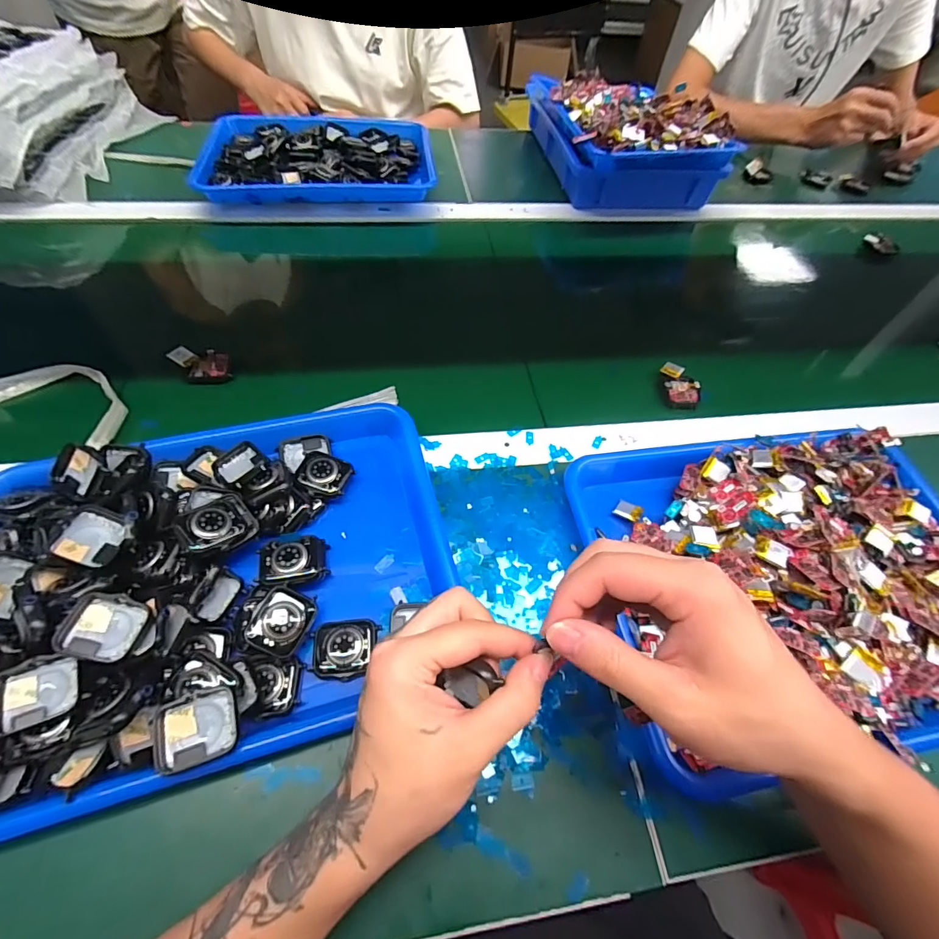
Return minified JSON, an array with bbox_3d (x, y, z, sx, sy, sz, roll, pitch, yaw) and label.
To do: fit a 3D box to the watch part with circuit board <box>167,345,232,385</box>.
[{"bbox_3d":[-0.272,-0.107,0.453,0.050,0.024,0.034,-9,58,-10],"label":"watch part with circuit board"}]

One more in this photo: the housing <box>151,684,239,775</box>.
[{"bbox_3d":[-0.157,0.149,0.258,0.044,0.010,0.037,-15,60,-14],"label":"housing"}]

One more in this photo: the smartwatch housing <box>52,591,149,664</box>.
[{"bbox_3d":[-0.226,0.097,0.276,0.040,0.012,0.038,14,57,4],"label":"smartwatch housing"}]

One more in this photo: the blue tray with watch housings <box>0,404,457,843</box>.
[{"bbox_3d":[-0.184,0.074,0.319,0.334,0.046,0.248,-12,59,-12],"label":"blue tray with watch housings"}]

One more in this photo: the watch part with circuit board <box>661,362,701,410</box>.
[{"bbox_3d":[0.233,-0.092,0.487,0.036,0.011,0.059,1,57,-4],"label":"watch part with circuit board"}]

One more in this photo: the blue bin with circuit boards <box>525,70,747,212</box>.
[{"bbox_3d":[0.243,-0.551,0.730,0.237,0.109,0.303,-11,59,-11],"label":"blue bin with circuit boards"}]

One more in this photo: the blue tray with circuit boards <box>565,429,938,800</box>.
[{"bbox_3d":[0.263,0.075,0.346,0.326,0.068,0.242,-6,58,-9],"label":"blue tray with circuit boards"}]

